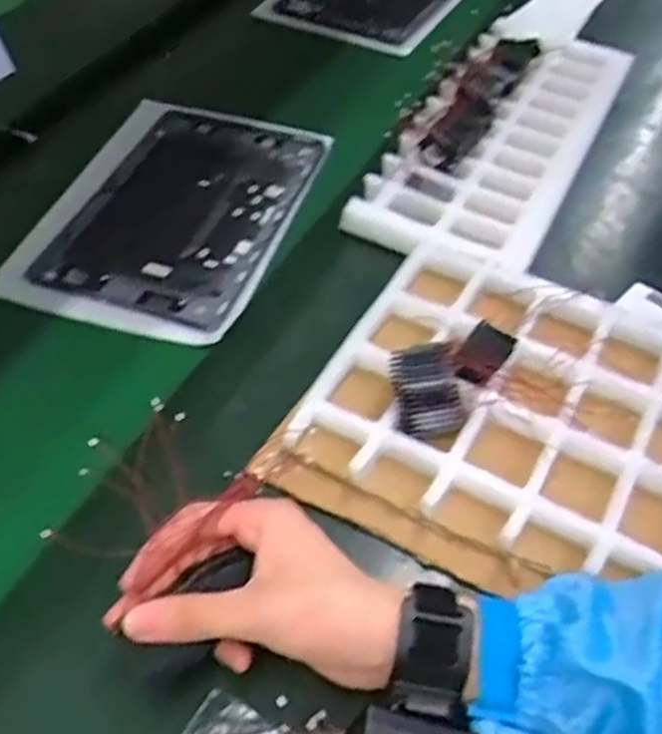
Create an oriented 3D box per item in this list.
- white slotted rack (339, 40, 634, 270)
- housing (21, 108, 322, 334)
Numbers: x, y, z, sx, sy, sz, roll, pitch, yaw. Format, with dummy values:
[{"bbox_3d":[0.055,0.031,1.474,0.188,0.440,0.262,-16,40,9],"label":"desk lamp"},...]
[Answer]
[{"bbox_3d":[0.158,-0.221,0.718,0.153,0.023,0.352,21,54,18],"label":"white slotted rack"},{"bbox_3d":[-0.119,-0.139,0.676,0.163,0.013,0.257,15,52,13],"label":"housing"}]

